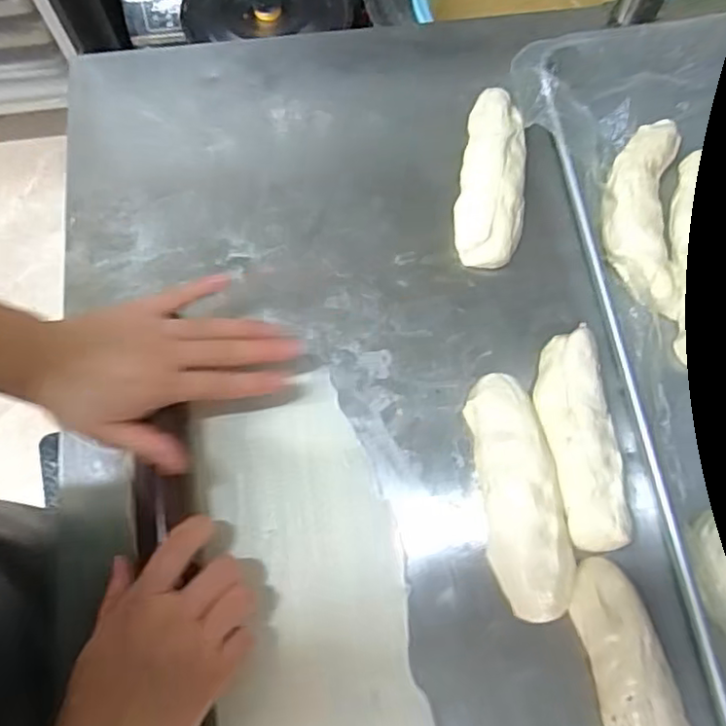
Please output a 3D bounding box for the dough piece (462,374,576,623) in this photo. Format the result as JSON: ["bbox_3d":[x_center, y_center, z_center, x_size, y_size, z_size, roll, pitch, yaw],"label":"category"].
[{"bbox_3d":[0.105,0.089,0.433,0.052,0.032,0.161,-10,73,-5],"label":"dough piece"}]

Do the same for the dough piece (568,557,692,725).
[{"bbox_3d":[0.173,0.213,0.390,0.051,0.028,0.172,-14,73,-7],"label":"dough piece"}]

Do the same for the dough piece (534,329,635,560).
[{"bbox_3d":[0.154,0.054,0.449,0.049,0.033,0.152,-7,73,-4],"label":"dough piece"}]

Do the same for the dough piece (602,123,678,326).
[{"bbox_3d":[0.223,-0.120,0.502,0.058,0.026,0.164,8,72,0],"label":"dough piece"}]

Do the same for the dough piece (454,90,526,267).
[{"bbox_3d":[0.106,-0.155,0.514,0.052,0.031,0.160,7,72,0],"label":"dough piece"}]

